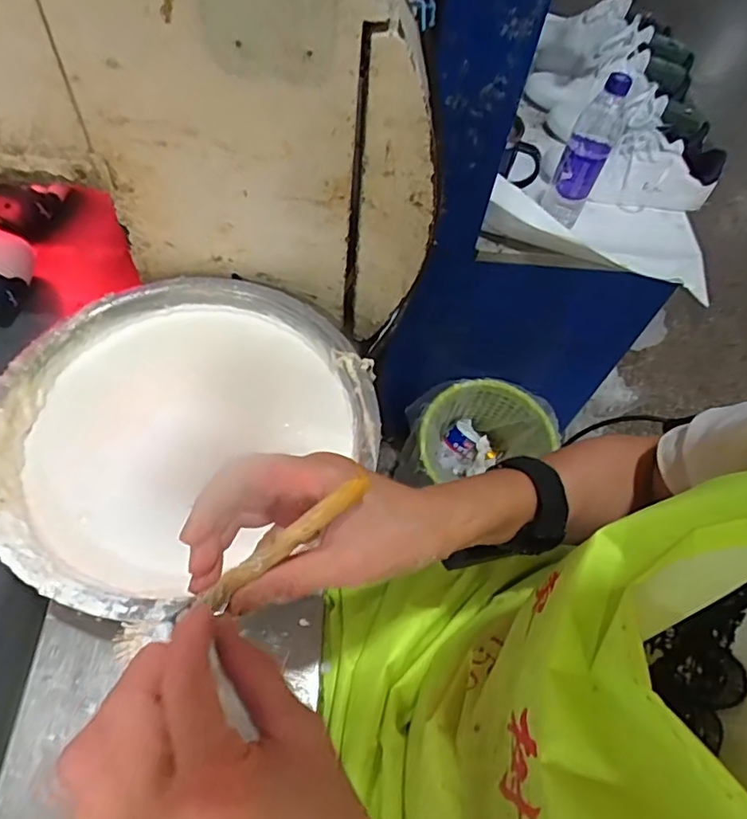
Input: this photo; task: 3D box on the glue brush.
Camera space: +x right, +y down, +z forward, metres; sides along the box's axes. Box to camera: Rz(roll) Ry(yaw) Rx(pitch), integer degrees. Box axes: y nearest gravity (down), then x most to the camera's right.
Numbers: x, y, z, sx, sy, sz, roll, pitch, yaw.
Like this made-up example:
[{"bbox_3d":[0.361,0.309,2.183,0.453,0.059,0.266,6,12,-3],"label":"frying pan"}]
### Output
[{"bbox_3d":[-0.063,0.076,0.265,0.134,0.013,0.016,-33,64,3],"label":"glue brush"}]

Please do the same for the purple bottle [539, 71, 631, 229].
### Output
[{"bbox_3d":[0.308,-0.367,0.820,0.066,0.226,0.082,23,59,7],"label":"purple bottle"}]

